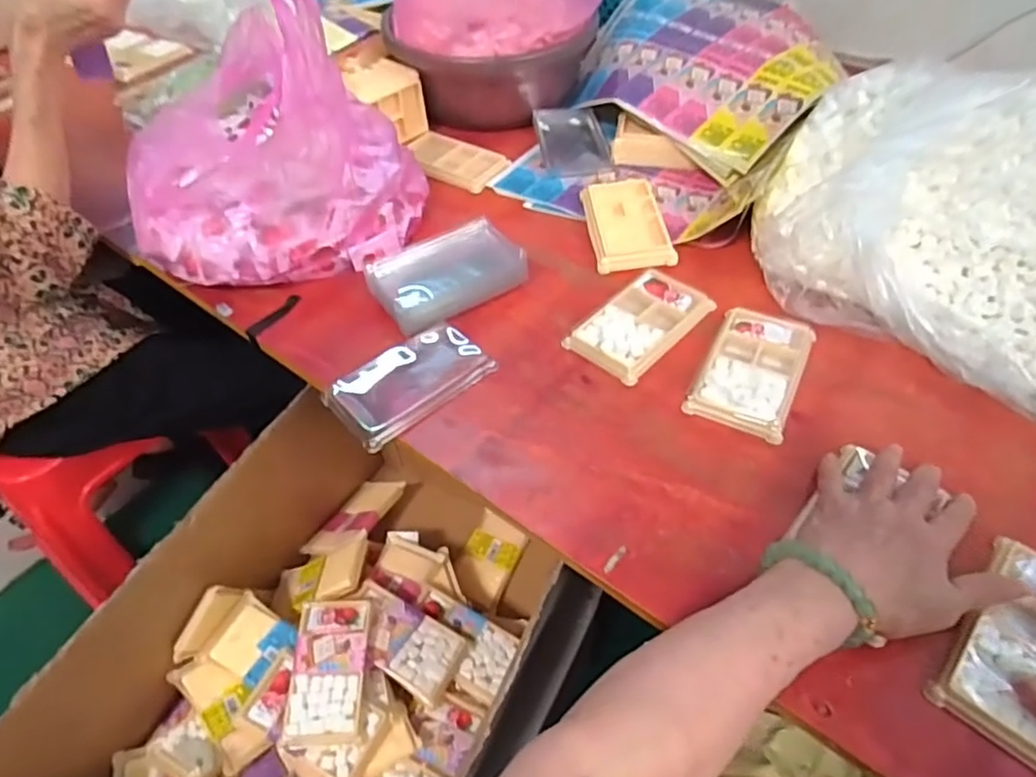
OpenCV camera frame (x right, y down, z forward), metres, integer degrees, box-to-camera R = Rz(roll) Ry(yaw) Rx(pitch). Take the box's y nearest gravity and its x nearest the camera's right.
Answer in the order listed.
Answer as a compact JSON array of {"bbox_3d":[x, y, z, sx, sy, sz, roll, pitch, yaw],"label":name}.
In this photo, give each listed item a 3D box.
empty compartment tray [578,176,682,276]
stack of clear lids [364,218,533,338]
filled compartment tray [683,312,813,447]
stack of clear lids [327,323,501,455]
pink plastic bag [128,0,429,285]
[{"bbox_3d":[0.118,-0.182,0.685,0.081,0.015,0.144,-4,49,0],"label":"empty compartment tray"},{"bbox_3d":[-0.071,-0.110,0.625,0.142,0.040,0.095,-27,53,-19],"label":"stack of clear lids"},{"bbox_3d":[0.203,-0.020,0.540,0.079,0.014,0.131,21,53,20],"label":"filled compartment tray"},{"bbox_3d":[-0.095,-0.011,0.558,0.137,0.016,0.088,-35,56,-24],"label":"stack of clear lids"},{"bbox_3d":[-0.249,-0.274,0.644,0.265,0.221,0.275,4,50,6],"label":"pink plastic bag"}]

